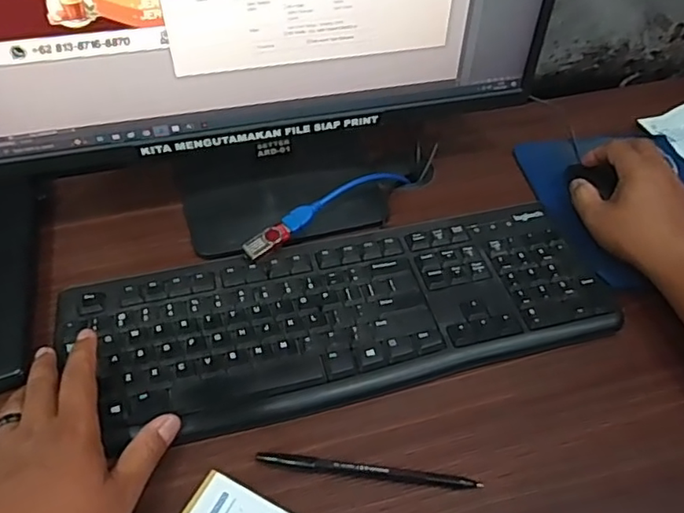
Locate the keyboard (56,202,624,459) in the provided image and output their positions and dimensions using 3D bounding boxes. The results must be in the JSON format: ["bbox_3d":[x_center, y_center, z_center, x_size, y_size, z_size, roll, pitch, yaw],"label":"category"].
[{"bbox_3d":[0.004,0.044,0.464,0.424,0.015,0.153,-10,50,-10],"label":"keyboard"}]

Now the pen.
[{"bbox_3d":[0.018,0.143,0.383,0.149,0.004,0.008,6,49,4],"label":"pen"}]

